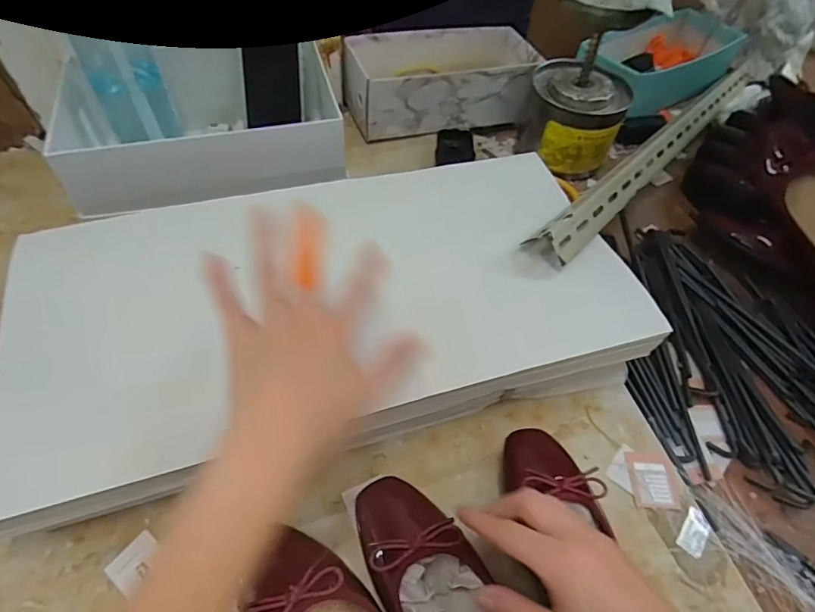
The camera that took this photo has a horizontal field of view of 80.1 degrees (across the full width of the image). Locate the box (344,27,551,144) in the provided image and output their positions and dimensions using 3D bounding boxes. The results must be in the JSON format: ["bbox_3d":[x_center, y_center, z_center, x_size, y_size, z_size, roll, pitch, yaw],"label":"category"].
[{"bbox_3d":[0.051,-0.330,0.718,0.279,0.088,0.148,-14,57,-15],"label":"box"}]

